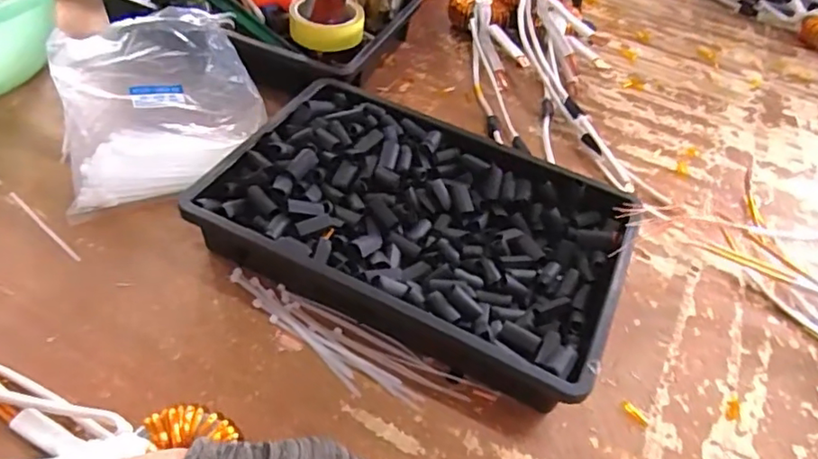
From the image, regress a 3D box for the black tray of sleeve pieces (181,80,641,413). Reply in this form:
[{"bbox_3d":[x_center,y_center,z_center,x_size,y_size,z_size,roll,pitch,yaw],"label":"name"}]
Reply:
[{"bbox_3d":[0.009,-0.002,0.557,0.364,0.072,0.251,23,49,14],"label":"black tray of sleeve pieces"}]

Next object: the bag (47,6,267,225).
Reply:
[{"bbox_3d":[-0.266,-0.136,0.628,0.202,0.078,0.226,-12,50,-17],"label":"bag"}]

